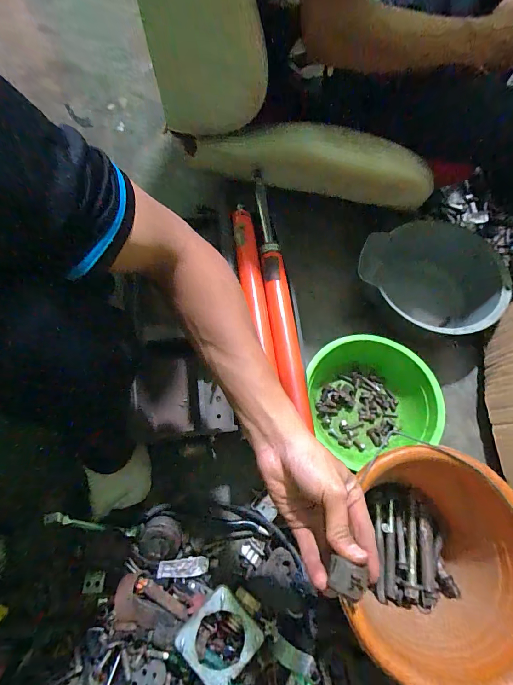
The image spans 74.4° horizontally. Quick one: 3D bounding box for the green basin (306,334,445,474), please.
[{"bbox_3d":[0.200,0.095,0.590,0.202,0.086,0.200,0,69,0],"label":"green basin"}]

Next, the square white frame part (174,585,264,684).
[{"bbox_3d":[-0.048,0.387,0.442,0.086,0.021,0.088,-42,75,-15],"label":"square white frame part"}]

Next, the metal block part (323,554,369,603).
[{"bbox_3d":[0.066,0.174,0.247,0.026,0.013,0.024,12,69,4],"label":"metal block part"}]

